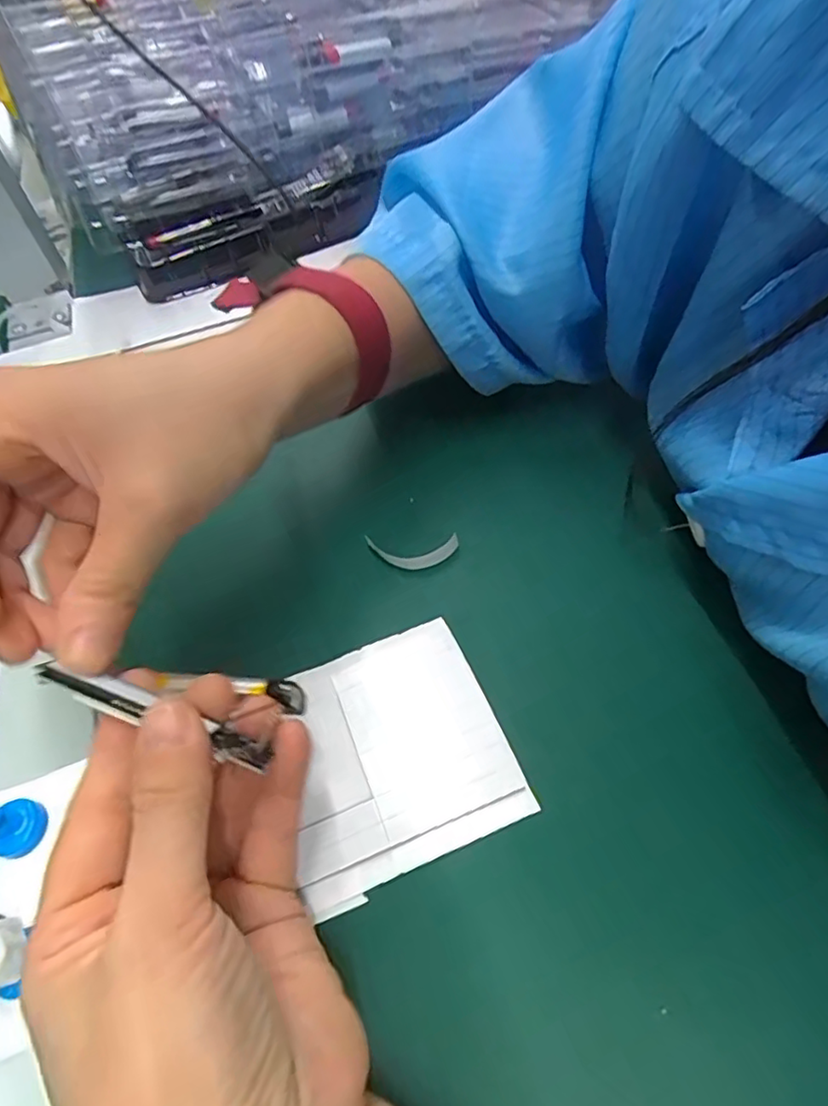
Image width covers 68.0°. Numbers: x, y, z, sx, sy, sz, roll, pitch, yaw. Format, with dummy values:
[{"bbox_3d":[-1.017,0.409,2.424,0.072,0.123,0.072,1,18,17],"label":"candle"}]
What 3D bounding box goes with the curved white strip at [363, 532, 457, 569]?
[{"bbox_3d":[-0.001,0.000,0.263,0.038,0.005,0.015,-2,55,4],"label":"curved white strip"}]

